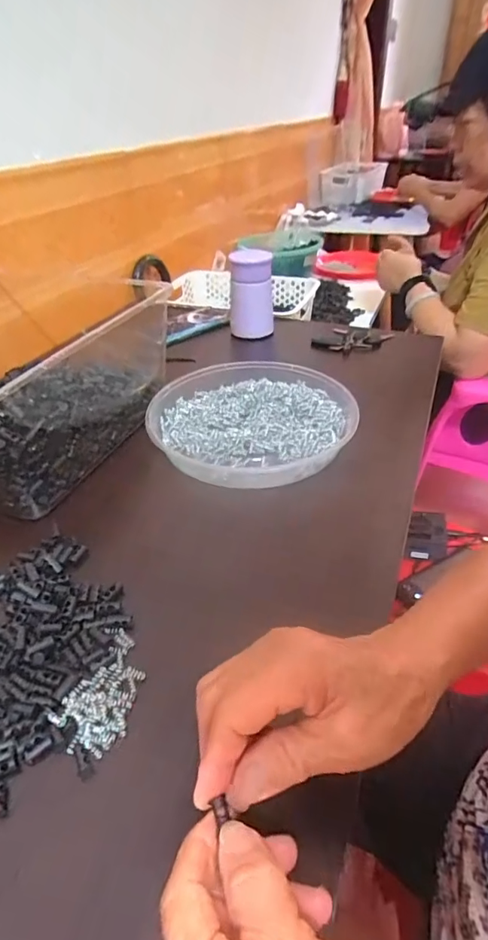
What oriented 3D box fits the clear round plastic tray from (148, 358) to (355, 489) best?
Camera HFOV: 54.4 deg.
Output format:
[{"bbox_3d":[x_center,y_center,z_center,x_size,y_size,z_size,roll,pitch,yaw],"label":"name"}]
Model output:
[{"bbox_3d":[0.008,-0.059,0.559,0.237,0.038,0.217,-1,39,1],"label":"clear round plastic tray"}]

